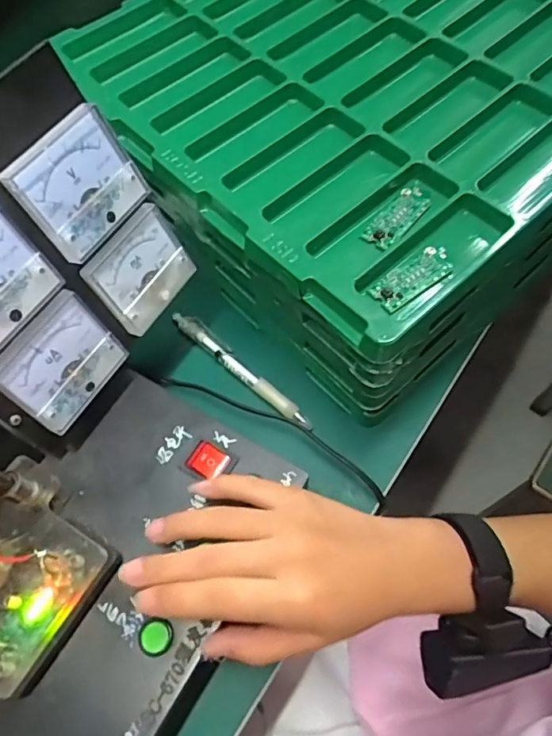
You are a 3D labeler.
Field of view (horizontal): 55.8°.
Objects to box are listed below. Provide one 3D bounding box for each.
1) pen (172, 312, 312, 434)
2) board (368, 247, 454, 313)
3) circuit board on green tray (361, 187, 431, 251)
[{"bbox_3d":[-0.028,-0.002,0.407,0.144,0.011,0.015,40,71,20],"label":"pen"},{"bbox_3d":[0.086,-0.058,0.327,0.056,0.004,0.024,-33,66,-14],"label":"board"},{"bbox_3d":[0.083,-0.102,0.352,0.023,0.004,0.060,34,69,18],"label":"circuit board on green tray"}]

